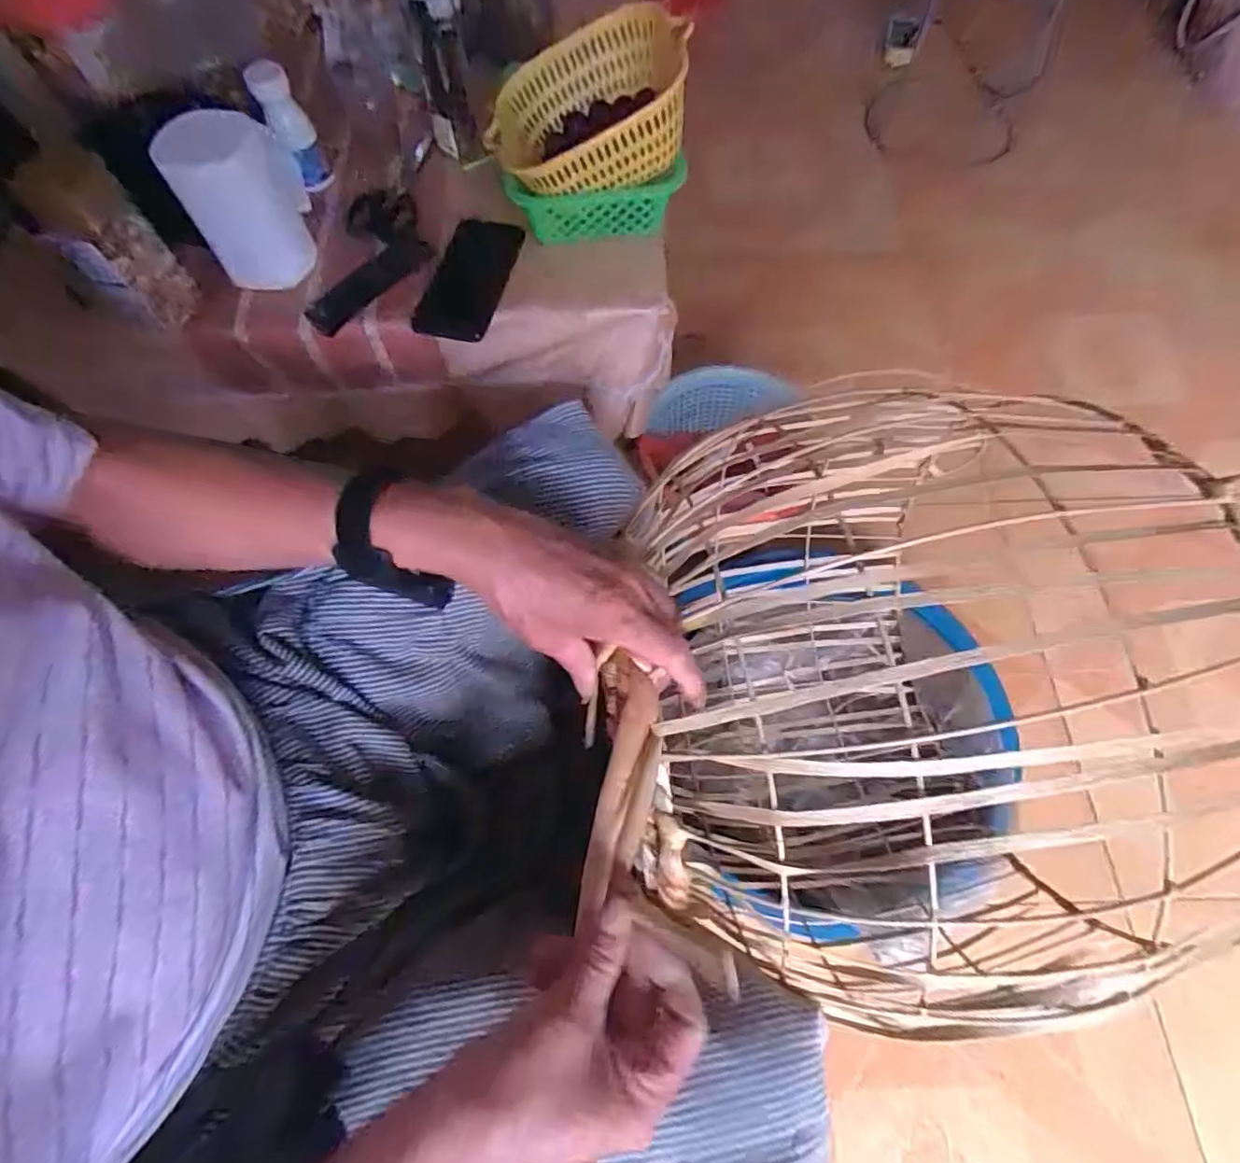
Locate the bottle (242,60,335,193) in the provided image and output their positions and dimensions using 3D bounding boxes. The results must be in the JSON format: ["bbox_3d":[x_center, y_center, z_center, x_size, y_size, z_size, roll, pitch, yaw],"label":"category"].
[{"bbox_3d":[-0.353,-0.487,0.649,0.043,0.115,0.038,-32,40,-10],"label":"bottle"}]

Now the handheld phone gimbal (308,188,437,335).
[{"bbox_3d":[-0.257,-0.354,0.649,0.108,0.027,0.200,5,67,4],"label":"handheld phone gimbal"}]

